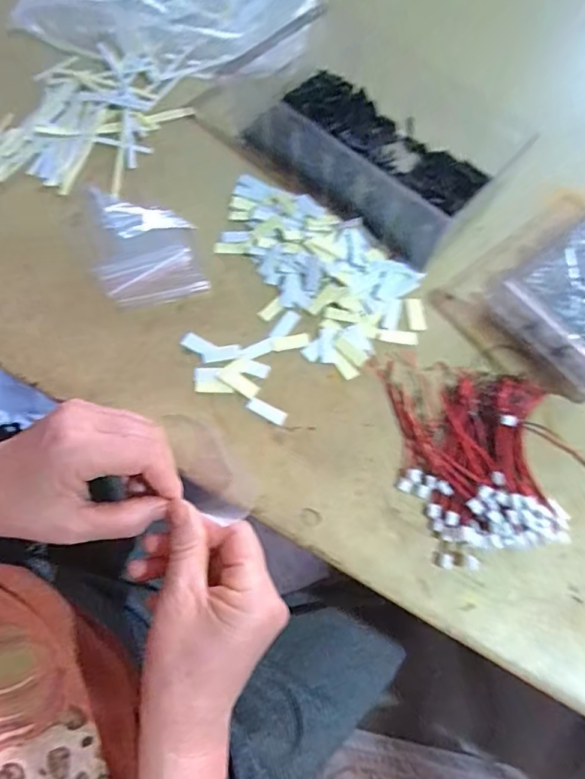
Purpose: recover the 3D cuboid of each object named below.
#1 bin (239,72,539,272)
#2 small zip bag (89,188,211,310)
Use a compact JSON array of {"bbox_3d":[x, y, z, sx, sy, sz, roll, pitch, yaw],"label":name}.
[{"bbox_3d":[0.070,-0.202,0.413,0.200,0.047,0.124,35,71,12],"label":"bin"},{"bbox_3d":[-0.121,-0.118,0.392,0.083,0.011,0.111,-13,69,-7],"label":"small zip bag"}]

